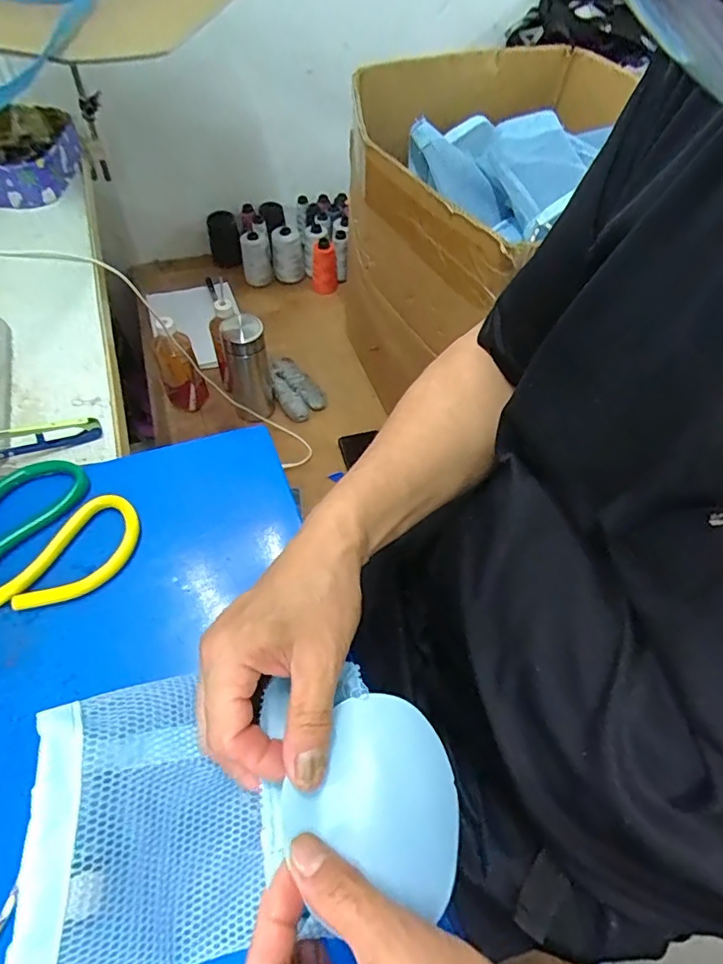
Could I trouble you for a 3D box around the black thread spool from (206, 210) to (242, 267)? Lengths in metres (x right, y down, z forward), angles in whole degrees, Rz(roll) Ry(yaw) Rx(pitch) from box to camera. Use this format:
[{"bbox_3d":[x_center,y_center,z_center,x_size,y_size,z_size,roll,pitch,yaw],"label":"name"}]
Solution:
[{"bbox_3d":[-0.319,-0.572,1.193,0.069,0.137,0.058,-9,56,-10],"label":"black thread spool"}]

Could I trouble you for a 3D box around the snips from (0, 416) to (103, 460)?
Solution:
[{"bbox_3d":[-0.272,-0.034,0.408,0.116,0.030,0.008,-13,58,-32],"label":"snips"}]

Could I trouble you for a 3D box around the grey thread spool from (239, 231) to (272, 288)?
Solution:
[{"bbox_3d":[-0.230,-0.485,1.134,0.058,0.108,0.061,2,55,-3],"label":"grey thread spool"}]

